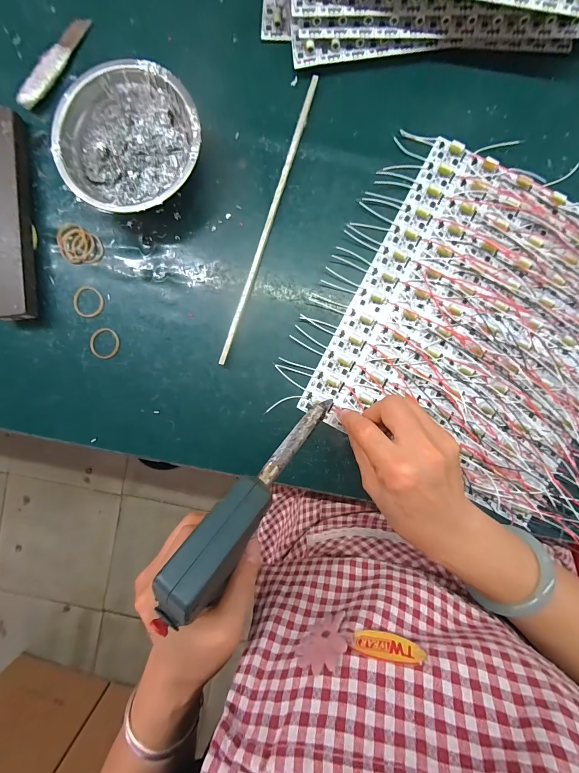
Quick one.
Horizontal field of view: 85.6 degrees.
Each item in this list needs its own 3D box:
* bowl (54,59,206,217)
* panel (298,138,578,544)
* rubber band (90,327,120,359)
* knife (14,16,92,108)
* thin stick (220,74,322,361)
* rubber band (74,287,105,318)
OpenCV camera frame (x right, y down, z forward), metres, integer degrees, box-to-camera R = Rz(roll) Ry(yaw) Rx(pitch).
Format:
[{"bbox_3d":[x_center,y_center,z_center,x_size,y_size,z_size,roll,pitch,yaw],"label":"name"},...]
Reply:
[{"bbox_3d":[-0.139,-0.214,0.285,0.122,0.041,0.122,0,91,2],"label":"bowl"},{"bbox_3d":[0.213,-0.040,0.290,0.311,0.011,0.286,27,92,2],"label":"panel"},{"bbox_3d":[-0.183,-0.042,0.309,0.028,0.004,0.030,0,91,2],"label":"rubber band"},{"bbox_3d":[-0.227,-0.313,0.300,0.020,0.011,0.101,32,92,2],"label":"knife"},{"bbox_3d":[-0.020,-0.154,0.297,0.007,0.008,0.275,19,91,2],"label":"thin stick"},{"bbox_3d":[-0.199,-0.083,0.308,0.029,0.004,0.030,0,91,2],"label":"rubber band"}]

